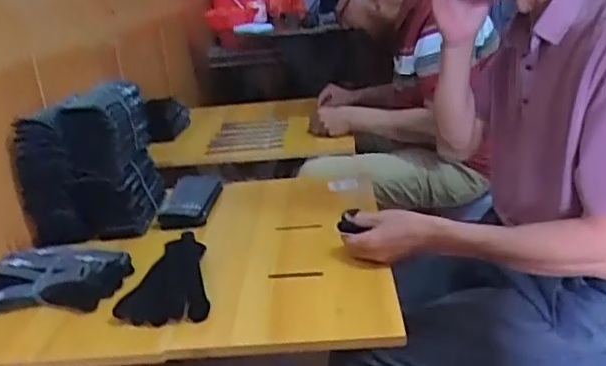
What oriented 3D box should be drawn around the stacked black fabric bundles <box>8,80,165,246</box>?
[{"bbox_3d":[-0.388,-0.046,1.071,0.190,0.223,0.218,-5,20,3],"label":"stacked black fabric bundles"}]

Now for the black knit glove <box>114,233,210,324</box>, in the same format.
[{"bbox_3d":[-0.192,0.130,0.845,0.118,0.031,0.183,-6,20,-1],"label":"black knit glove"}]

